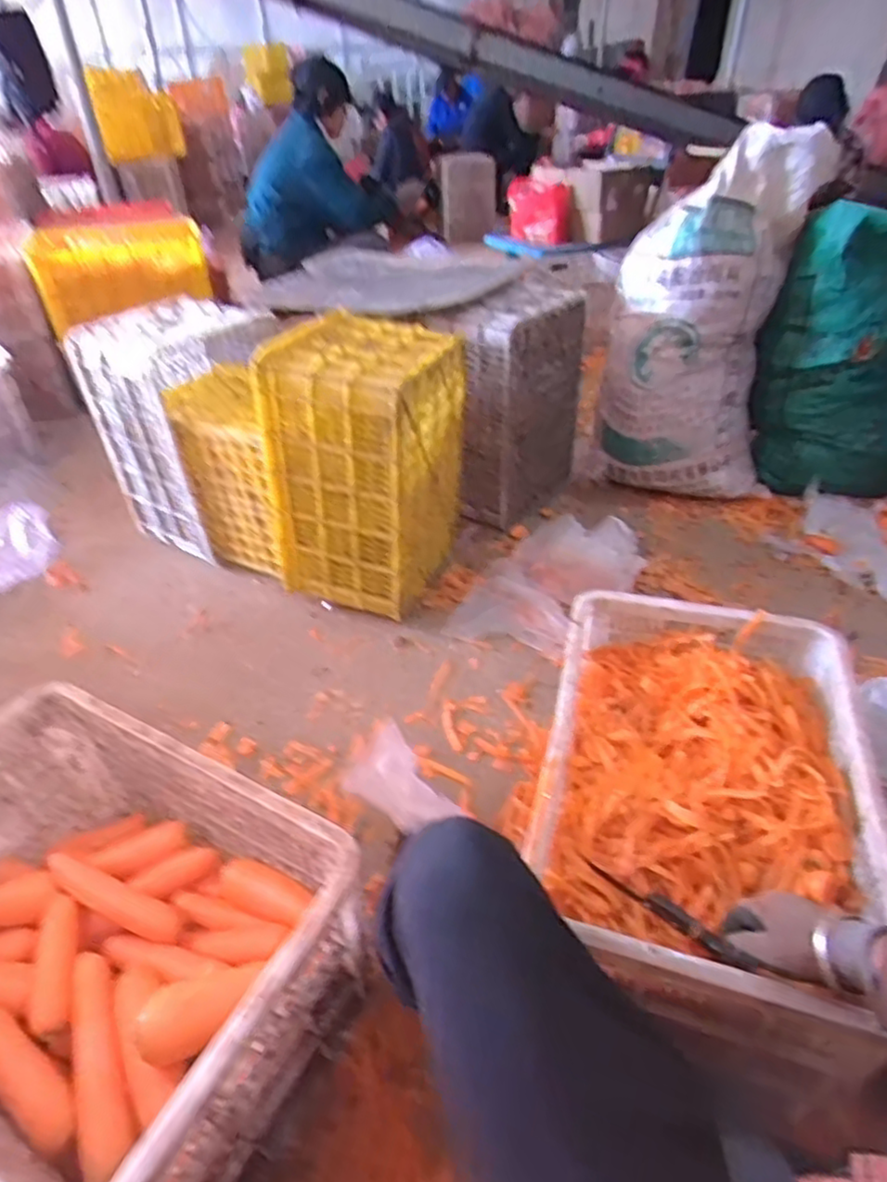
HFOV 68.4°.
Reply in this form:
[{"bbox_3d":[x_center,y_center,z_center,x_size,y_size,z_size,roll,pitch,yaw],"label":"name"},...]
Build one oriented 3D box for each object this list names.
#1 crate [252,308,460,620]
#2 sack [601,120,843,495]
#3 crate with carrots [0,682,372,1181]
[{"bbox_3d":[-0.146,-0.259,1.331,0.283,0.476,0.330,13,40,18],"label":"crate"},{"bbox_3d":[0.616,-0.626,1.592,0.416,0.748,0.295,9,39,14],"label":"sack"},{"bbox_3d":[-0.384,0.372,0.716,0.518,0.226,0.351,18,42,24],"label":"crate with carrots"}]

